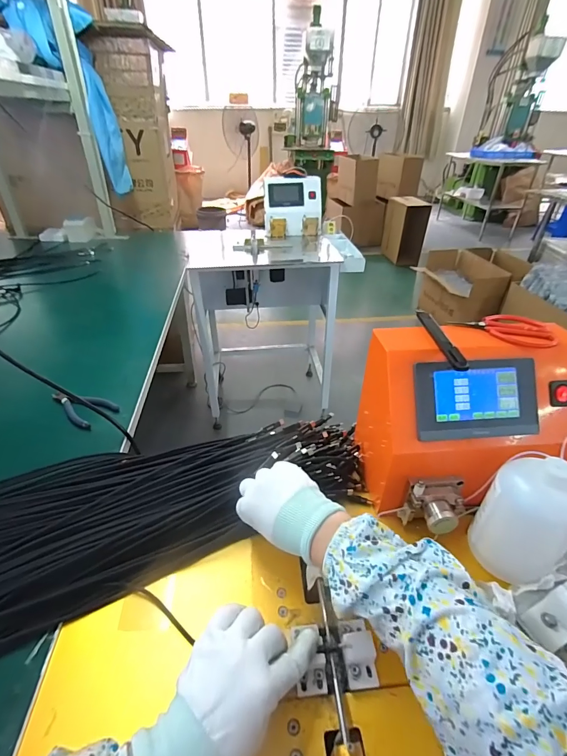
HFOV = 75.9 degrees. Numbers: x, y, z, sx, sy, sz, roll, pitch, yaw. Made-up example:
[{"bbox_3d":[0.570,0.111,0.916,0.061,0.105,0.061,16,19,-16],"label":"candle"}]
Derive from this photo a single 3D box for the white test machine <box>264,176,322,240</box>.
[{"bbox_3d":[0.036,-0.659,1.419,0.223,0.204,0.116,1,36,0],"label":"white test machine"}]

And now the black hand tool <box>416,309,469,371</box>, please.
[{"bbox_3d":[0.177,-0.046,0.412,0.014,0.011,0.122,0,36,-2],"label":"black hand tool"}]

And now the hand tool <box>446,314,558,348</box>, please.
[{"bbox_3d":[0.265,-0.063,0.446,0.109,0.012,0.054,14,38,17],"label":"hand tool"}]

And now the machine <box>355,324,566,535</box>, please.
[{"bbox_3d":[0.222,0.054,0.438,0.250,0.186,0.174,-5,36,-8],"label":"machine"}]

